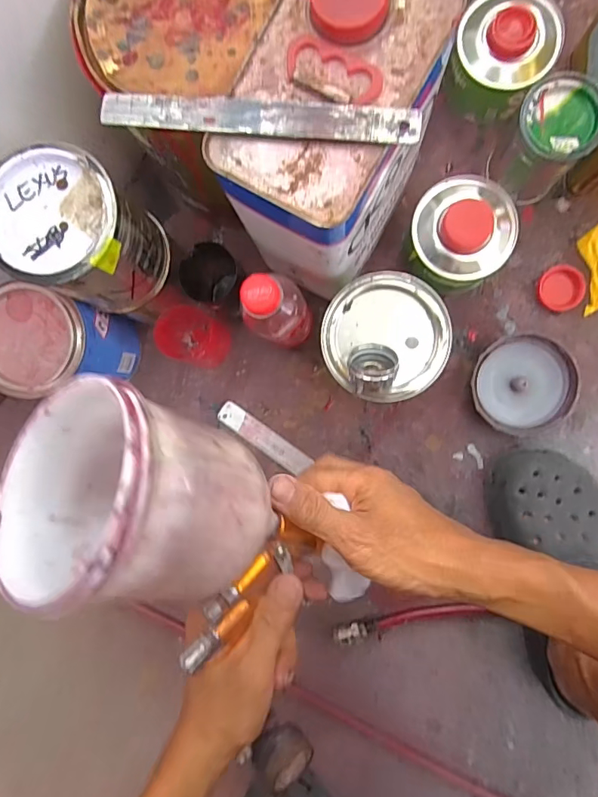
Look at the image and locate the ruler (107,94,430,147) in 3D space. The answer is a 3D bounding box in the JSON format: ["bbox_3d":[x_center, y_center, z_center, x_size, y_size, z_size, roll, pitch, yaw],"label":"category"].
[{"bbox_3d":[-0.026,-0.174,0.292,0.198,0.005,0.021,6,91,6],"label":"ruler"}]

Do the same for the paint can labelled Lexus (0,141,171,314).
[{"bbox_3d":[-0.175,-0.130,0.388,0.099,0.112,0.099,19,93,5],"label":"paint can labelled Lexus"}]

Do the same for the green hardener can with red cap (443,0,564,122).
[{"bbox_3d":[0.210,-0.354,0.488,0.097,0.080,0.092,0,89,4],"label":"green hardener can with red cap"}]

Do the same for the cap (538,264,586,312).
[{"bbox_3d":[0.285,-0.119,0.510,0.045,0.012,0.048,0,89,4],"label":"cap"}]

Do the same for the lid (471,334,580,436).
[{"bbox_3d":[0.240,-0.014,0.507,0.100,0.031,0.100,0,89,4],"label":"lid"}]

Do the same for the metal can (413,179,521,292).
[{"bbox_3d":[0.166,-0.170,0.490,0.098,0.083,0.101,0,89,4],"label":"metal can"}]

